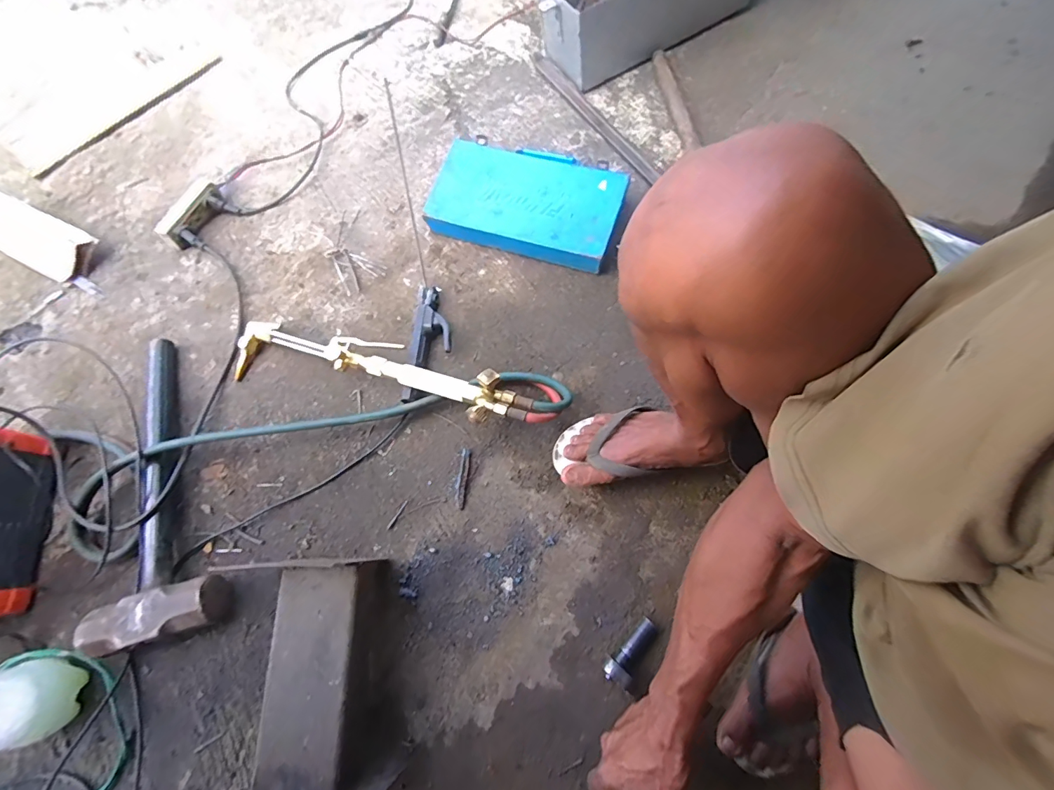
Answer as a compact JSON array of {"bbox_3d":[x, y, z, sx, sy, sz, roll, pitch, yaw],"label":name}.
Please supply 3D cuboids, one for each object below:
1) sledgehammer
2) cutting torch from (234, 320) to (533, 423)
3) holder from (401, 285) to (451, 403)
[{"bbox_3d":[-0.546,0.126,0.632,0.160,0.067,0.437,-23,73,-3],"label":"sledgehammer"},{"bbox_3d":[-0.213,-0.039,0.650,0.488,0.082,0.104,11,74,7],"label":"cutting torch"},{"bbox_3d":[-0.148,-0.082,0.686,0.060,0.031,0.195,2,75,3],"label":"holder"}]

